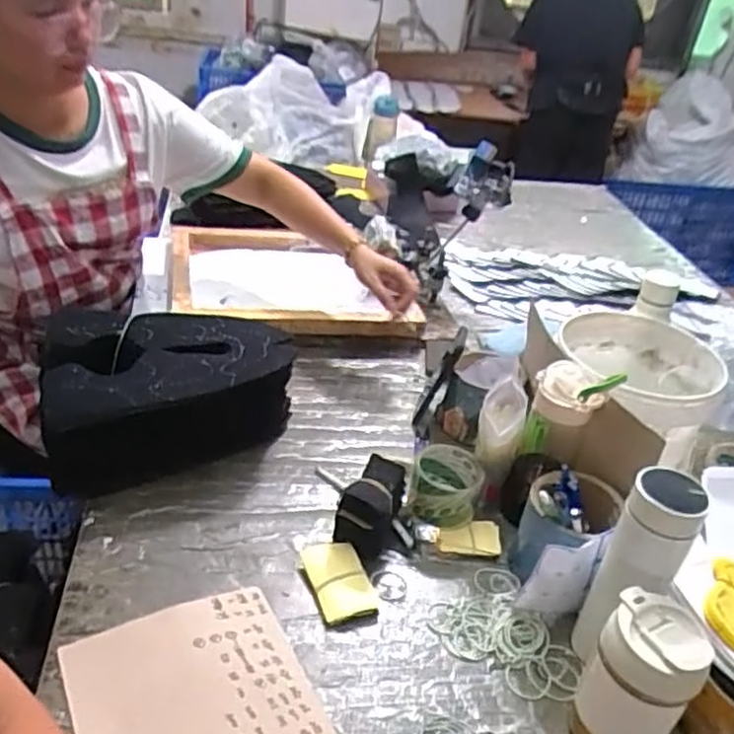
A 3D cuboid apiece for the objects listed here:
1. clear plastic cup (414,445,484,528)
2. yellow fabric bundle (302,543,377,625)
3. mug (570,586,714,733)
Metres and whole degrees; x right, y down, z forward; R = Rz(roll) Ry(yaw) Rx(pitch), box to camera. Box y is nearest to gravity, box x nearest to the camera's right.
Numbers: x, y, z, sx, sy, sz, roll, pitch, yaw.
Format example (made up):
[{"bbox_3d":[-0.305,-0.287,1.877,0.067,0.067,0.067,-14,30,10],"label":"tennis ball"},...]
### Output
[{"bbox_3d":[0.096,0.152,0.853,0.079,0.077,0.078,5,32,-3],"label":"clear plastic cup"},{"bbox_3d":[-0.032,0.233,0.759,0.060,0.021,0.089,-8,34,-22],"label":"yellow fabric bundle"},{"bbox_3d":[0.237,0.281,0.609,0.085,0.156,0.071,26,36,28],"label":"mug"}]

